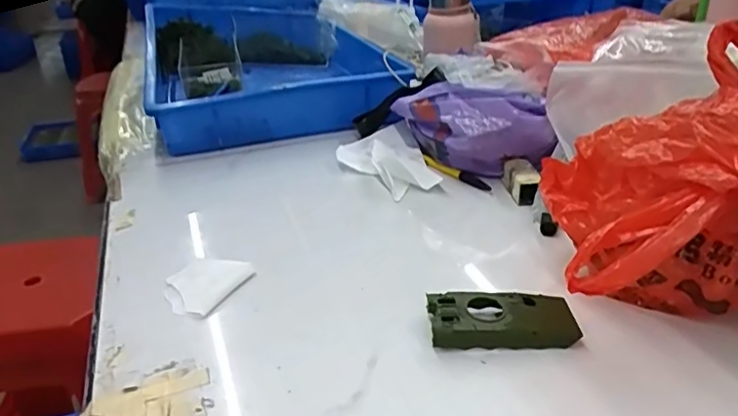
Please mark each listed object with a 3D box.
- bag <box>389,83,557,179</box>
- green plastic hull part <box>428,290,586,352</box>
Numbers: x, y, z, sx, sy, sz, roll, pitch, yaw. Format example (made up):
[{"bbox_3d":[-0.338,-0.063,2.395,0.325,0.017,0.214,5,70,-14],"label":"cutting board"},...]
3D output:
[{"bbox_3d":[0.120,-0.099,0.669,0.106,0.088,0.175,-16,30,-24],"label":"bag"},{"bbox_3d":[0.097,0.082,0.421,0.104,0.023,0.045,-1,28,3],"label":"green plastic hull part"}]

